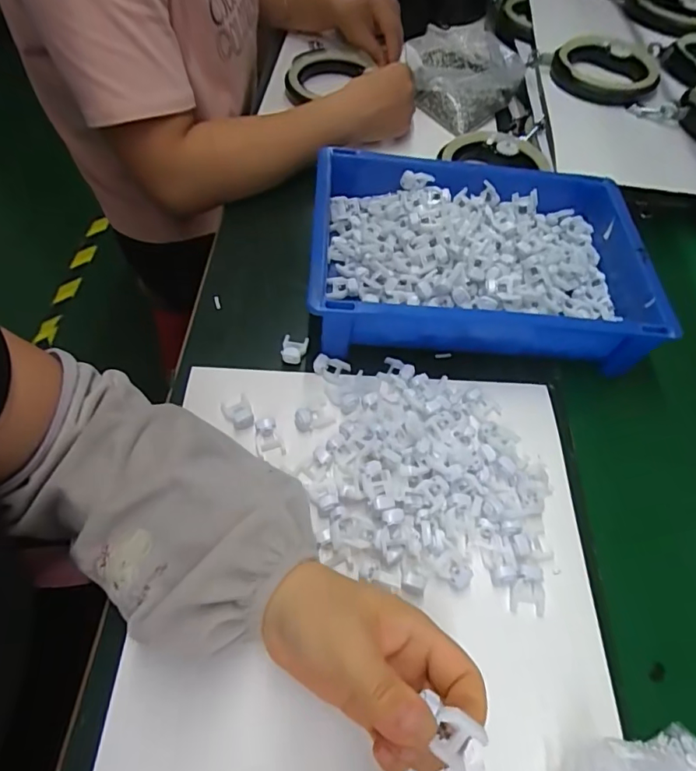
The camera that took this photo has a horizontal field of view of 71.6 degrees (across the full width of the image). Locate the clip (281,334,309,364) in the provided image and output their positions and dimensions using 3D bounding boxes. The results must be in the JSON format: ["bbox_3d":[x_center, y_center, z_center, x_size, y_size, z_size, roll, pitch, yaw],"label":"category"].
[{"bbox_3d":[-0.047,-0.032,0.420,0.020,0.008,0.025,10,58,3],"label":"clip"}]

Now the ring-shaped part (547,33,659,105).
[{"bbox_3d":[0.326,-0.400,0.609,0.121,0.034,0.109,27,60,13],"label":"ring-shaped part"}]

